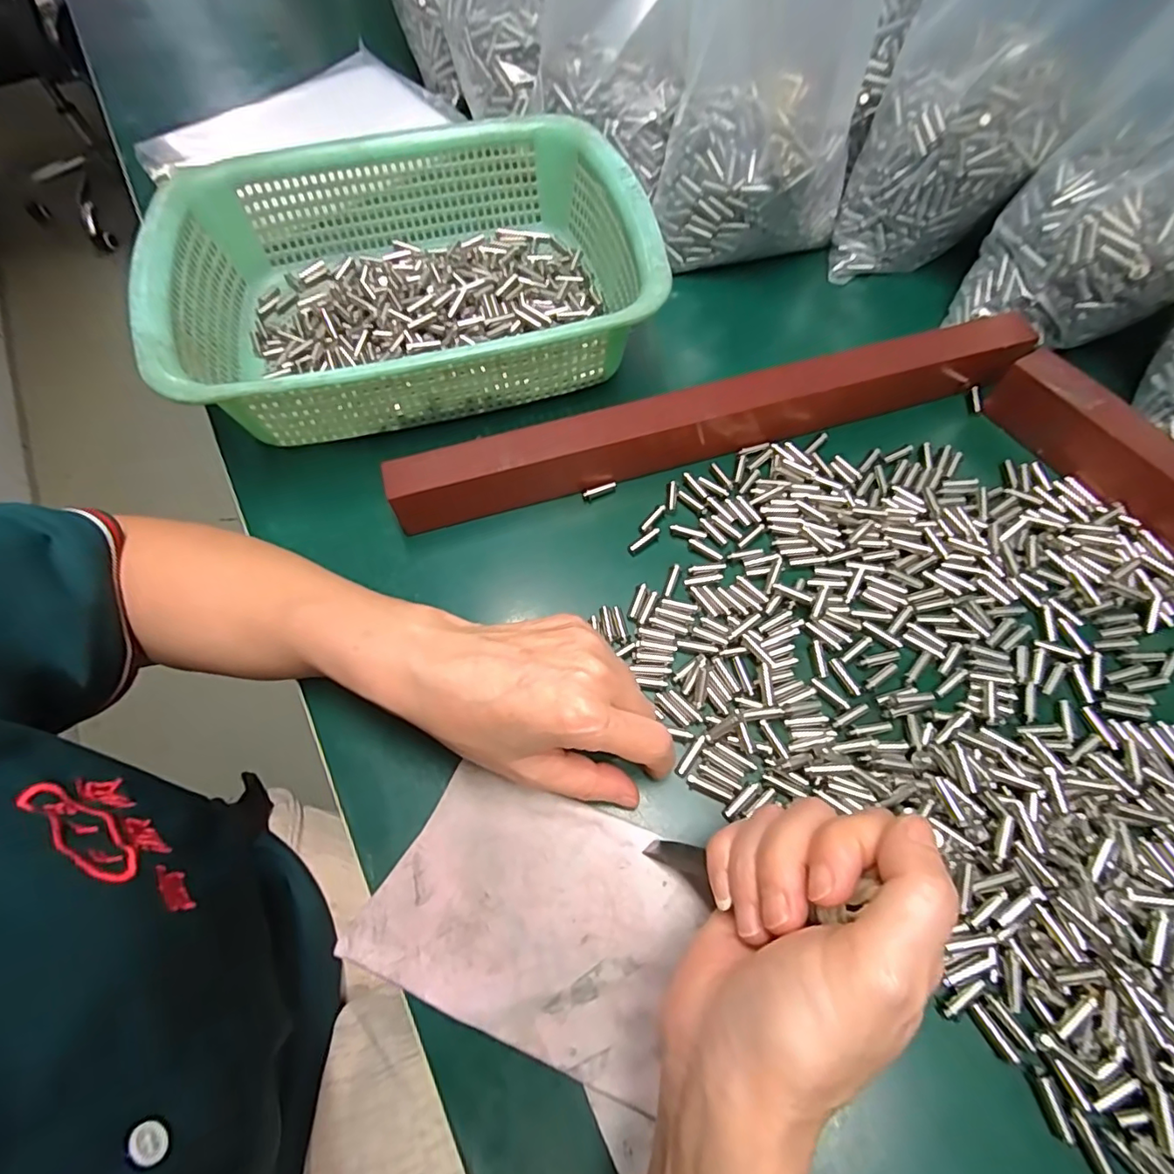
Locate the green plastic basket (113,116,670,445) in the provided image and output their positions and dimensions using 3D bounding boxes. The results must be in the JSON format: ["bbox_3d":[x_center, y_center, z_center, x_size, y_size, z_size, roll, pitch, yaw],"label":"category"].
[{"bbox_3d":[-0.109,-0.202,0.363,0.287,0.079,0.216,-16,63,-4],"label":"green plastic basket"}]

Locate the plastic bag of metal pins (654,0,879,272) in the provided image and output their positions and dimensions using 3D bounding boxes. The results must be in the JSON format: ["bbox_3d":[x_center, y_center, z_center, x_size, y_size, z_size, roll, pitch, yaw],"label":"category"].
[{"bbox_3d":[0.120,-0.340,0.356,0.120,0.201,0.123,11,65,9],"label":"plastic bag of metal pins"}]

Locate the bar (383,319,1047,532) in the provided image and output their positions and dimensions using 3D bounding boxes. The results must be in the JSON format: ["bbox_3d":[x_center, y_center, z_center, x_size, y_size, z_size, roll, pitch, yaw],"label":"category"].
[{"bbox_3d":[0.079,-0.101,0.333,0.386,0.039,0.031,-15,63,-4],"label":"bar"}]

